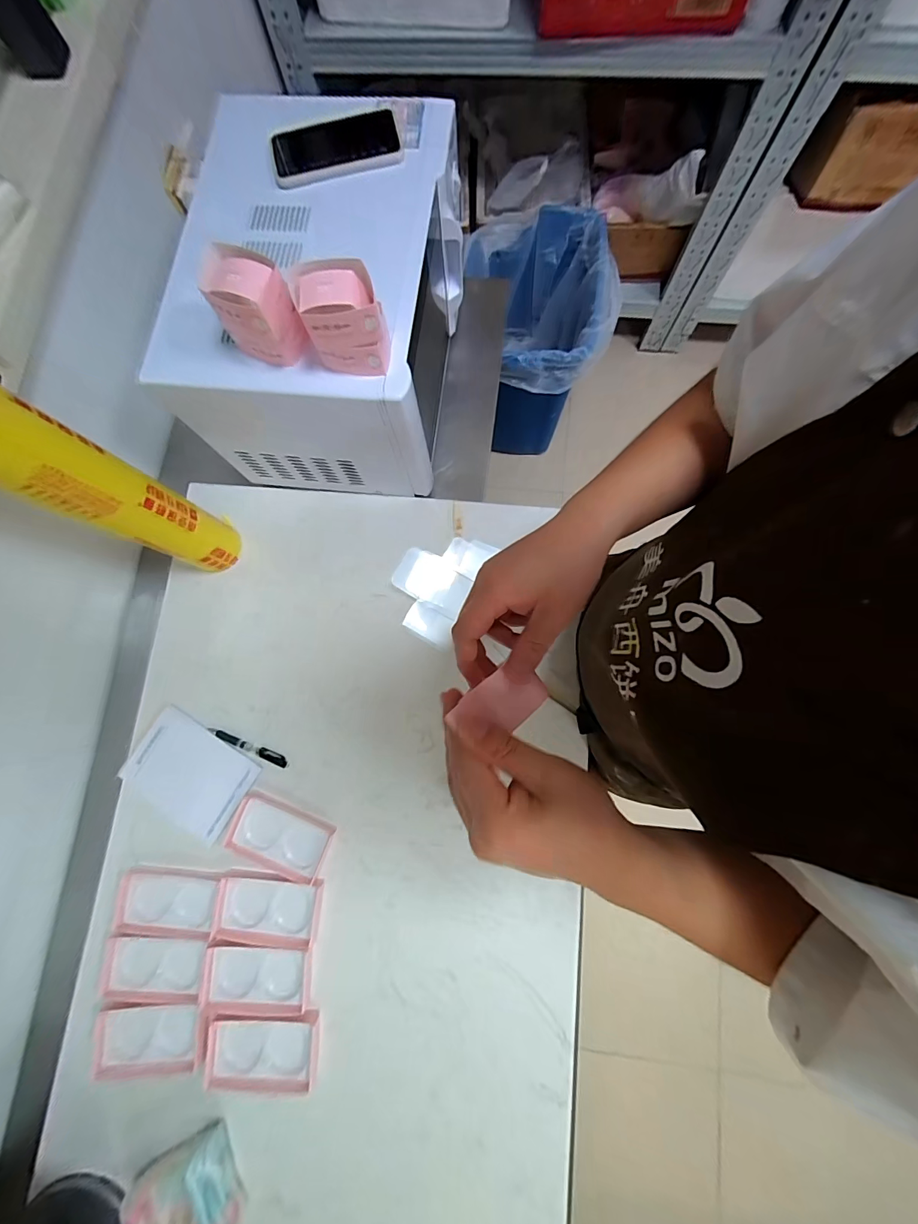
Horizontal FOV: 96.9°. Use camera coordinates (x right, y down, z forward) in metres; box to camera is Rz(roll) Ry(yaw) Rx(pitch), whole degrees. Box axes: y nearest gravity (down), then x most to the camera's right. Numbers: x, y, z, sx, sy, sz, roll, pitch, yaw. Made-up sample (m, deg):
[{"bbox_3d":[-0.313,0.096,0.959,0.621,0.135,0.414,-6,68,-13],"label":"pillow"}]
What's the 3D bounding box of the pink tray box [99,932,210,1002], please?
[{"bbox_3d":[-0.431,0.502,0.575,0.137,0.020,0.081,4,80,2],"label":"pink tray box"}]

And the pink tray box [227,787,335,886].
[{"bbox_3d":[-0.264,0.329,0.601,0.147,0.028,0.092,19,80,5],"label":"pink tray box"}]

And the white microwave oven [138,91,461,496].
[{"bbox_3d":[-0.182,-0.443,0.617,0.332,0.260,0.436,6,80,2],"label":"white microwave oven"}]

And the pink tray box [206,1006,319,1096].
[{"bbox_3d":[-0.266,0.588,0.550,0.153,0.026,0.087,-2,79,1],"label":"pink tray box"}]

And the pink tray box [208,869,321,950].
[{"bbox_3d":[-0.272,0.417,0.574,0.148,0.014,0.088,4,80,2],"label":"pink tray box"}]

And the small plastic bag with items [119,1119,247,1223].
[{"bbox_3d":[-0.348,0.752,0.510,0.123,0.063,0.104,-26,80,-4],"label":"small plastic bag with items"}]

